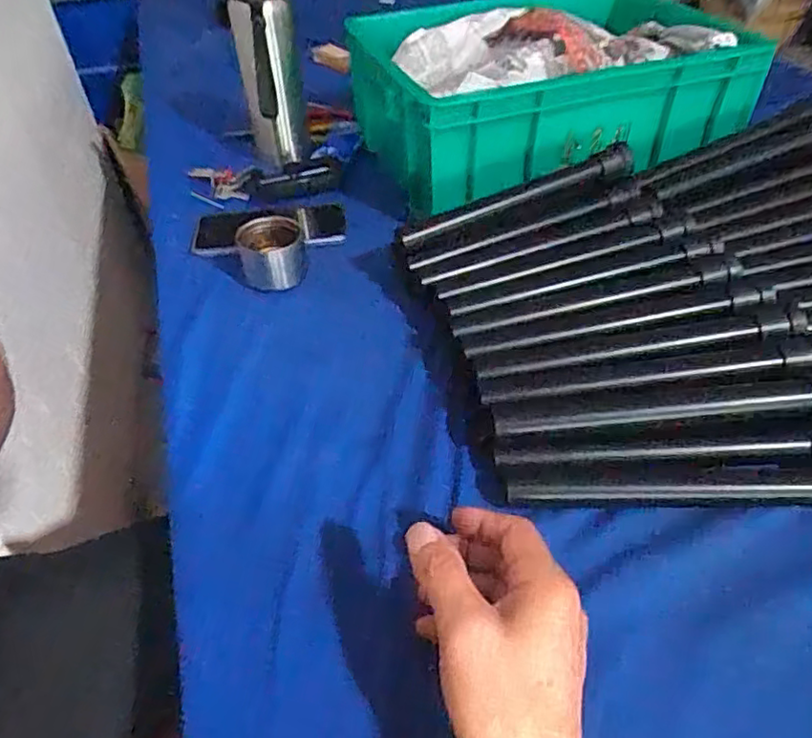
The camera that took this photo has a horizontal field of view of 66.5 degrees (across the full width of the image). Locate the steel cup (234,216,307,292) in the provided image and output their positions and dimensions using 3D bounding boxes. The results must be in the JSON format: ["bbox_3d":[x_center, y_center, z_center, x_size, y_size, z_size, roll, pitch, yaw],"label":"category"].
[{"bbox_3d":[-0.131,-0.110,0.605,0.062,0.057,0.057,-2,43,2],"label":"steel cup"}]

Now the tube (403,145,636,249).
[{"bbox_3d":[0.110,-0.158,0.588,0.246,0.031,0.026,-21,46,-17],"label":"tube"}]

